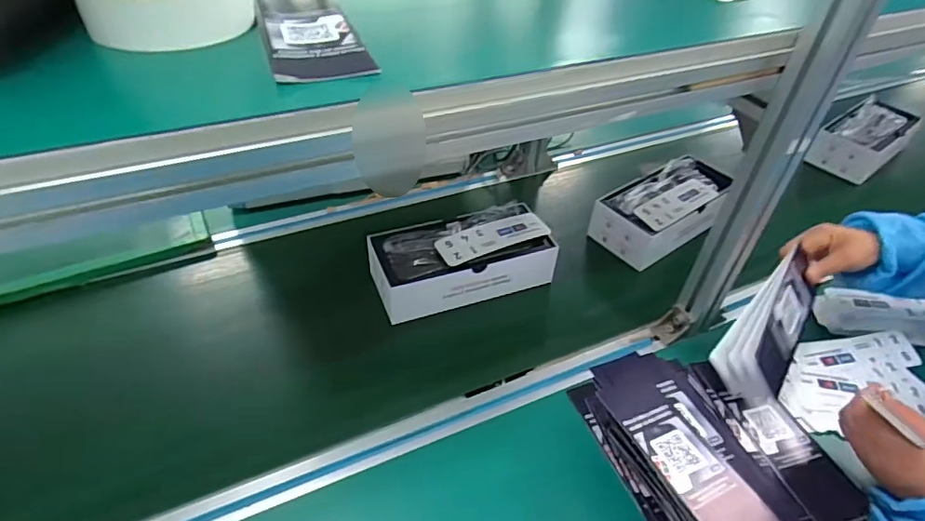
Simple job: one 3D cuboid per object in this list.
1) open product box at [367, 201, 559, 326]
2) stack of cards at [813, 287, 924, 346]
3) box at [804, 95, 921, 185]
[{"bbox_3d":[0.001,-0.004,0.809,0.262,0.071,0.127,-14,45,-17],"label":"open product box"},{"bbox_3d":[0.624,0.081,0.785,0.190,0.040,0.069,4,43,2],"label":"stack of cards"},{"bbox_3d":[0.843,-0.255,1.125,0.243,0.080,0.128,-30,51,-30],"label":"box"}]

